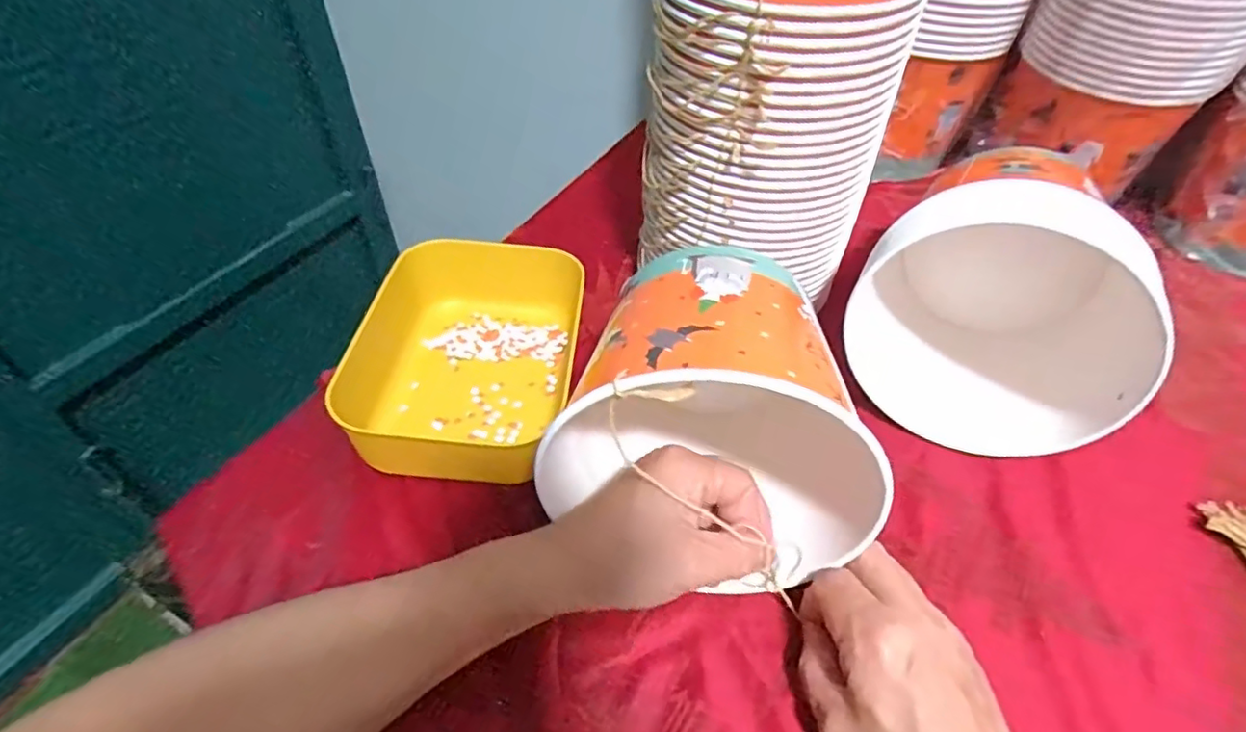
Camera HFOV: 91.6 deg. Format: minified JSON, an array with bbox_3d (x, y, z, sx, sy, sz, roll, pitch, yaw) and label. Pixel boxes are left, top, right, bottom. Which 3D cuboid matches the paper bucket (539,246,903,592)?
[{"bbox_3d":[0.050,0.020,0.339,0.162,0.147,0.139,8,47,4],"label":"paper bucket"}]

